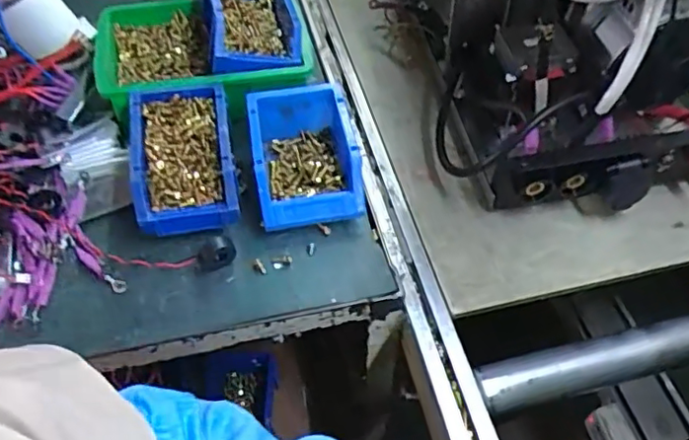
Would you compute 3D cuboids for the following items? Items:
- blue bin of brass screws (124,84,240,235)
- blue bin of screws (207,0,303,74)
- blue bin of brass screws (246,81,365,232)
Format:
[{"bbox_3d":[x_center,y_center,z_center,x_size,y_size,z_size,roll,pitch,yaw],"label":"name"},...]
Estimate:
[{"bbox_3d":[-0.177,-0.071,0.638,0.108,0.059,0.167,-12,54,-7],"label":"blue bin of brass screws"},{"bbox_3d":[-0.116,-0.249,0.728,0.113,0.061,0.165,-9,53,-5],"label":"blue bin of screws"},{"bbox_3d":[-0.044,-0.069,0.651,0.113,0.073,0.156,-8,53,-5],"label":"blue bin of brass screws"}]

